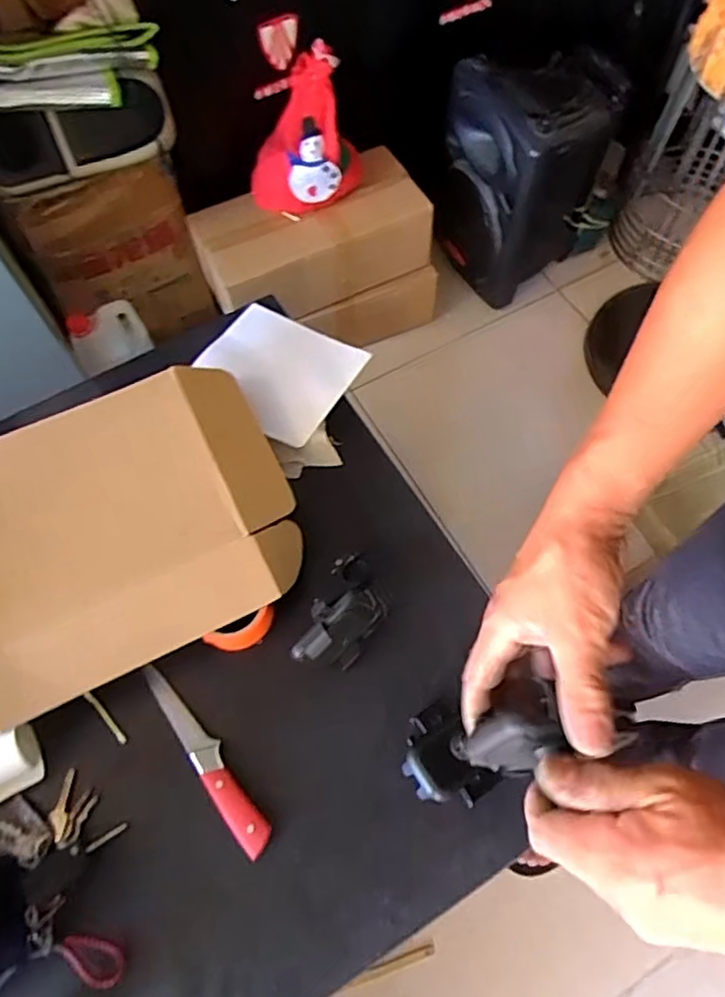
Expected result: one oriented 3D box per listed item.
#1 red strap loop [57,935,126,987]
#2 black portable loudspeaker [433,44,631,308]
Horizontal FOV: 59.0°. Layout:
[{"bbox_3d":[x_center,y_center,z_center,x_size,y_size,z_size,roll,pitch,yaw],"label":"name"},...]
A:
[{"bbox_3d":[-0.262,0.444,0.615,0.068,0.008,0.037,10,65,6],"label":"red strap loop"},{"bbox_3d":[0.329,-0.717,1.445,0.340,0.427,0.263,-37,69,-16],"label":"black portable loudspeaker"}]

